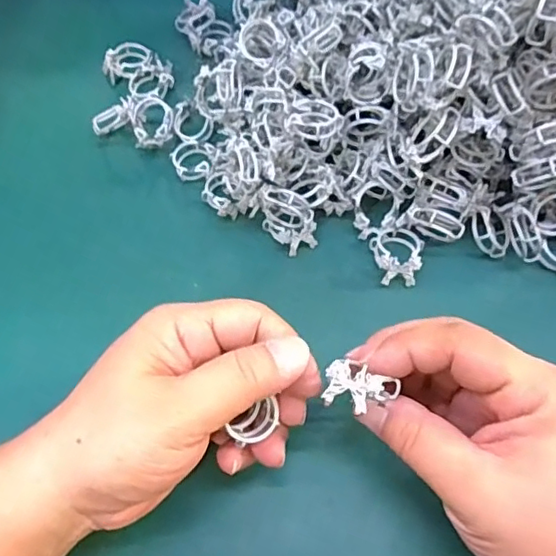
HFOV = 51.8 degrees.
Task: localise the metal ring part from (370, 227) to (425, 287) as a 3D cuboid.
[{"bbox_3d":[0.064,-0.013,0.308,0.027,0.013,0.032,6,64,4],"label":"metal ring part"}]

